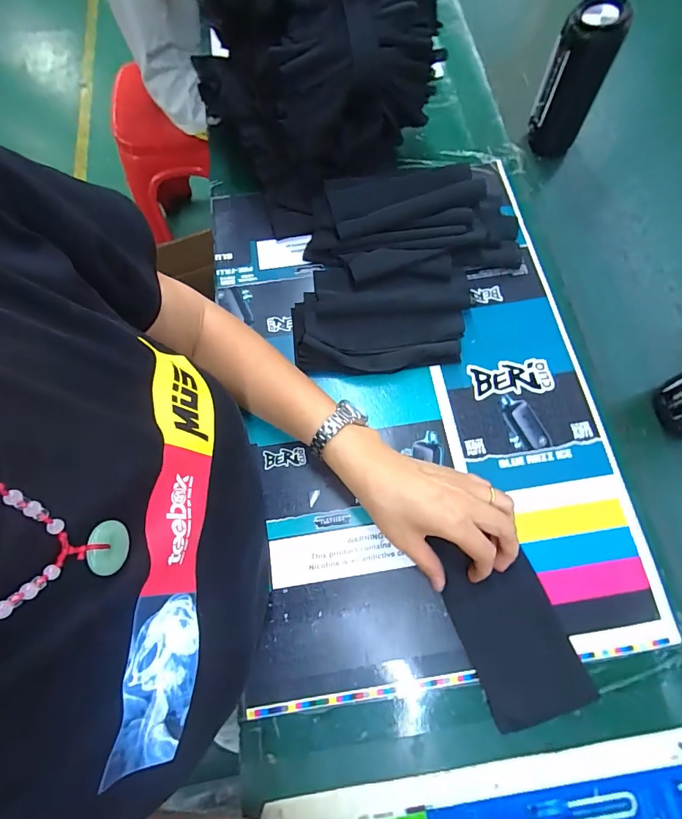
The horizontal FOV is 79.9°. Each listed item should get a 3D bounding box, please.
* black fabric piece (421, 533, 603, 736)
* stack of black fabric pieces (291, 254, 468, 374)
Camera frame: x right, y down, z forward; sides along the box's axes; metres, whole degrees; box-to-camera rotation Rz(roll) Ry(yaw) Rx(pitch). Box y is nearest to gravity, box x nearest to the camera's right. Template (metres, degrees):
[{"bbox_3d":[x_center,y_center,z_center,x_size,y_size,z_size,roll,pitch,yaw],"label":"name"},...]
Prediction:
[{"bbox_3d":[0.143,0.182,0.349,0.084,0.014,0.152,-21,72,-6],"label":"black fabric piece"},{"bbox_3d":[0.043,-0.102,0.444,0.185,0.033,0.129,0,71,1],"label":"stack of black fabric pieces"}]

